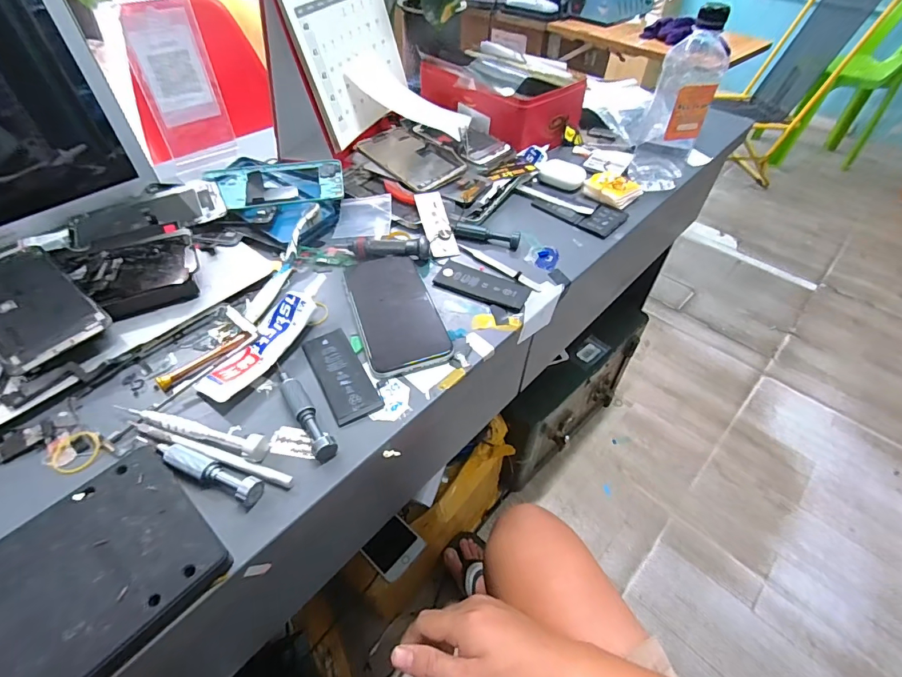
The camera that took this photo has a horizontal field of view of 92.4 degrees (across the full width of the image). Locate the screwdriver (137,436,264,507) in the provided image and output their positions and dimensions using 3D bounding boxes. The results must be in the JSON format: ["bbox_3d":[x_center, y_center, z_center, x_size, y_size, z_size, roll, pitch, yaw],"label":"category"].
[{"bbox_3d":[-0.177,0.087,0.300,0.103,0.015,0.016,19,49,15],"label":"screwdriver"}]

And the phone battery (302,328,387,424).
[{"bbox_3d":[-0.092,0.029,0.364,0.039,0.005,0.093,-21,51,-21],"label":"phone battery"}]

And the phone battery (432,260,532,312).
[{"bbox_3d":[0.033,-0.055,0.440,0.093,0.005,0.046,20,49,16],"label":"phone battery"}]

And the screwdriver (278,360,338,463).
[{"bbox_3d":[-0.116,0.053,0.336,0.017,0.015,0.096,-27,53,-25],"label":"screwdriver"}]

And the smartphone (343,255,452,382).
[{"bbox_3d":[-0.054,-0.030,0.415,0.075,0.009,0.151,-13,49,-14],"label":"smartphone"}]

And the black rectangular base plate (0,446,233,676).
[{"bbox_3d":[-0.232,0.151,0.239,0.120,0.015,0.176,33,54,26],"label":"black rectangular base plate"}]

